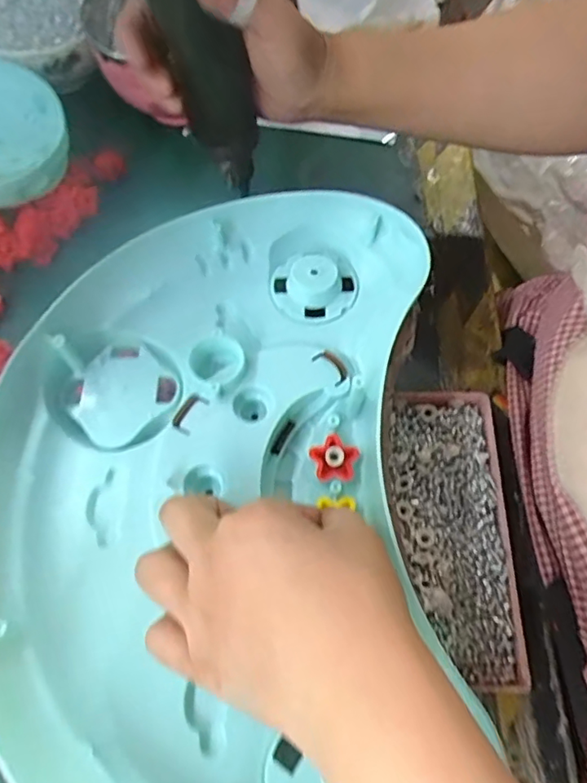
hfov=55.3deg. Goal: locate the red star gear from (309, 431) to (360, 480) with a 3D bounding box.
[{"bbox_3d":[0.021,0.035,0.302,0.025,0.006,0.025,15,63,10],"label":"red star gear"}]

